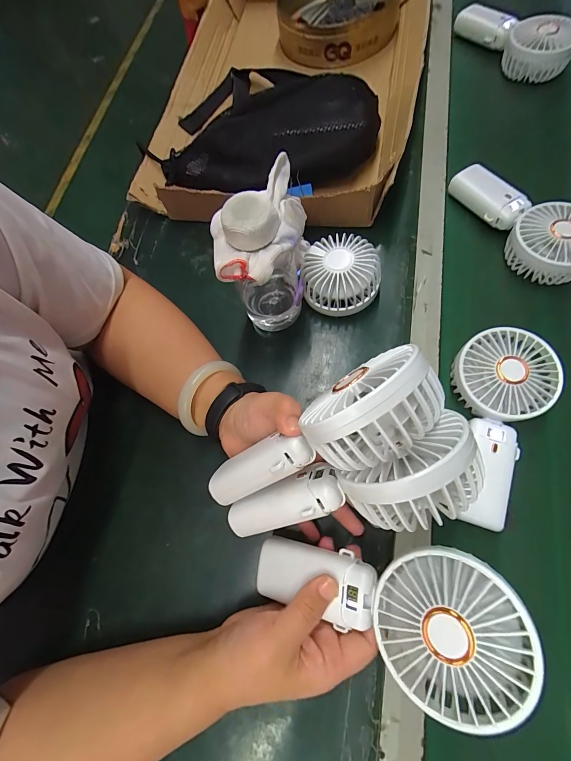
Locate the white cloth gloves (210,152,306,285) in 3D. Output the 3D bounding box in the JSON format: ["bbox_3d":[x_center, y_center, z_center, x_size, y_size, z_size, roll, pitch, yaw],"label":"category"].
[{"bbox_3d":[-0.024,-0.139,0.272,0.074,0.039,0.117,-2,70,1],"label":"white cloth gloves"}]

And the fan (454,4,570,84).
[{"bbox_3d":[0.342,-0.519,0.496,0.075,0.055,0.182,-30,72,-9],"label":"fan"}]

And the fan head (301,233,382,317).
[{"bbox_3d":[0.061,-0.116,0.365,0.081,0.047,0.079,7,70,5],"label":"fan head"}]

